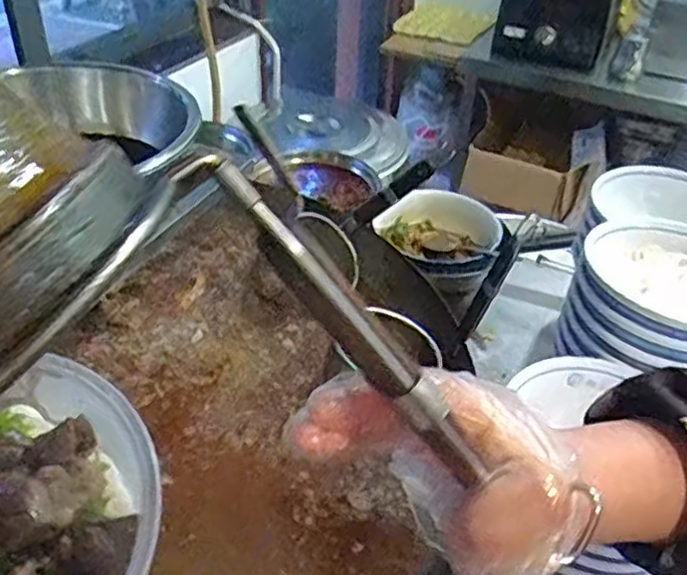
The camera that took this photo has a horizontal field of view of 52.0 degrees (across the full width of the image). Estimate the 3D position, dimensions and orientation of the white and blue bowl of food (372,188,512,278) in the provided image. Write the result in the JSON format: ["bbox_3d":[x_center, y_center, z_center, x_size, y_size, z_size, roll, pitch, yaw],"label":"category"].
[{"bbox_3d":[0.150,-0.081,1.093,0.202,0.066,0.149,6,39,3],"label":"white and blue bowl of food"}]

